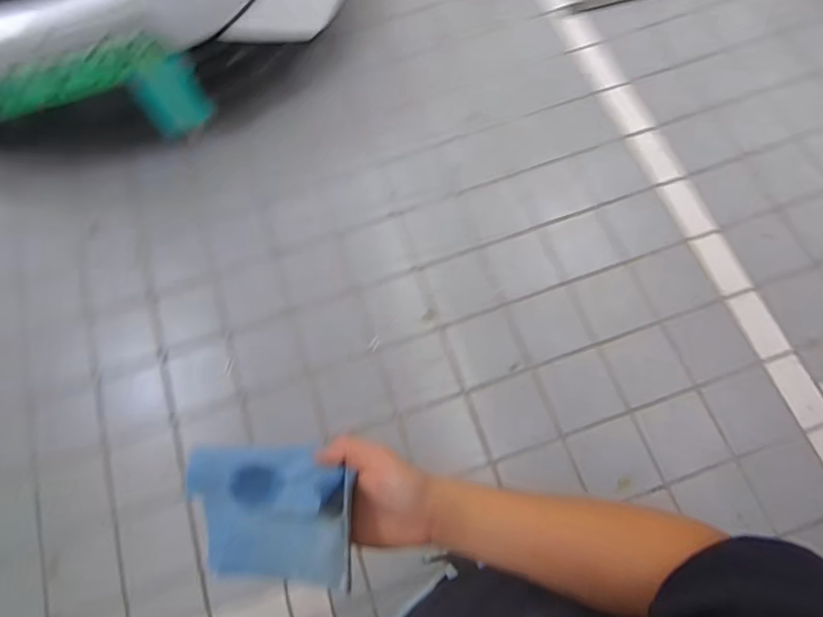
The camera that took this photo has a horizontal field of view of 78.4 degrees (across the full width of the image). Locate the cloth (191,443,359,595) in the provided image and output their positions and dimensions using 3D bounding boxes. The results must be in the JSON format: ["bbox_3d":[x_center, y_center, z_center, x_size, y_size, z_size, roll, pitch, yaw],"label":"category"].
[{"bbox_3d":[-0.117,0.174,0.427,0.136,0.047,0.109,-1,75,1],"label":"cloth"}]

